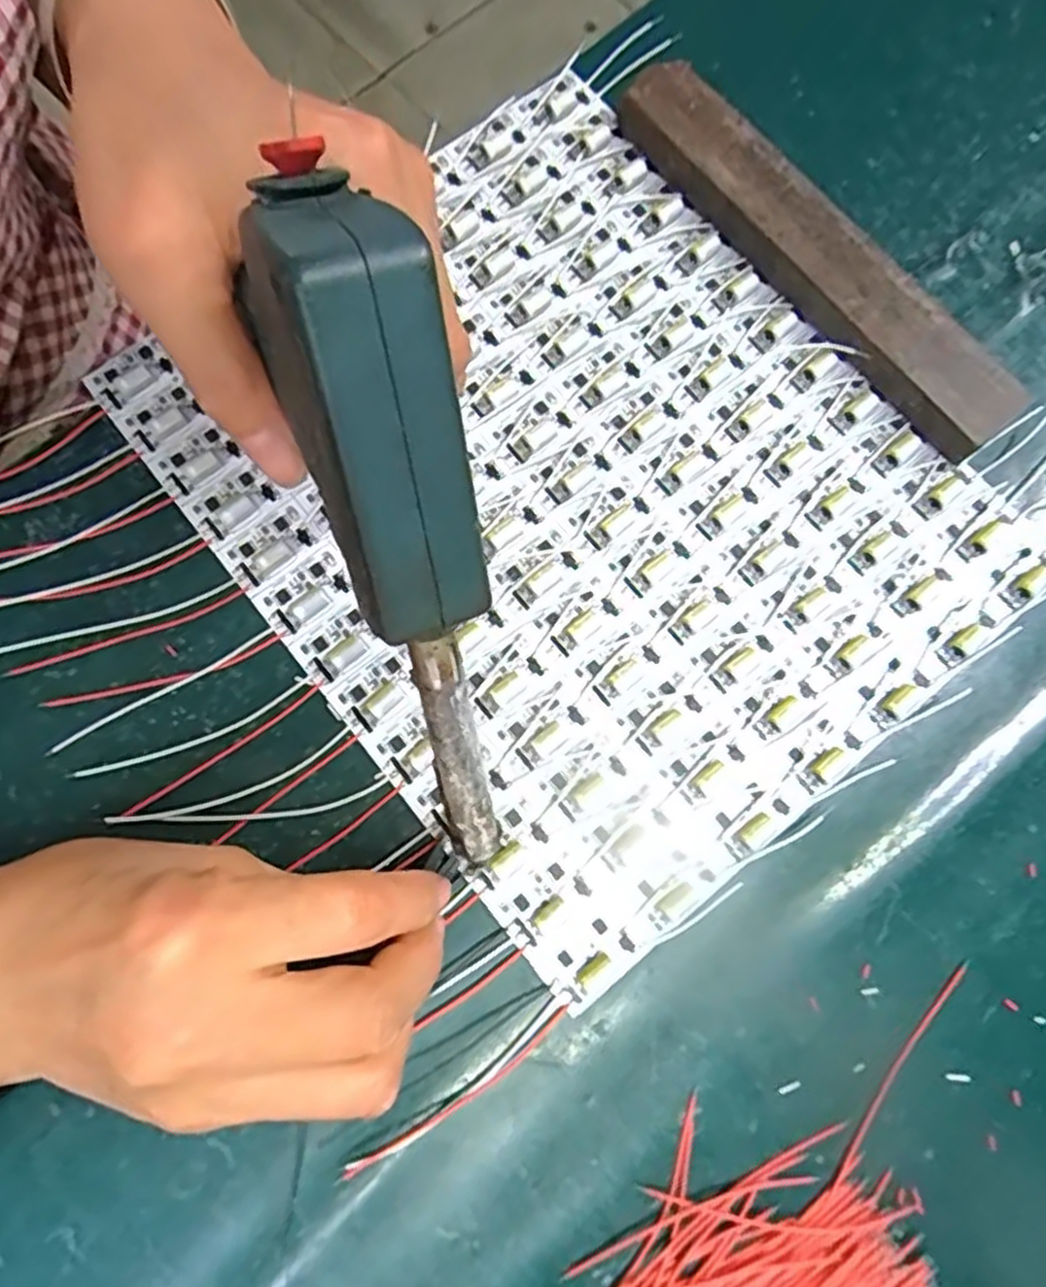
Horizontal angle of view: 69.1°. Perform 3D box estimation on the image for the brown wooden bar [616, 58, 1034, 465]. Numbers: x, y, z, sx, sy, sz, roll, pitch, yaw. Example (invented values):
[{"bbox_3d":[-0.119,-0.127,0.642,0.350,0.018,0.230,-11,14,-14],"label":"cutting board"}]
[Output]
[{"bbox_3d":[0.113,-0.154,0.302,0.038,0.021,0.198,-36,79,-9],"label":"brown wooden bar"}]

